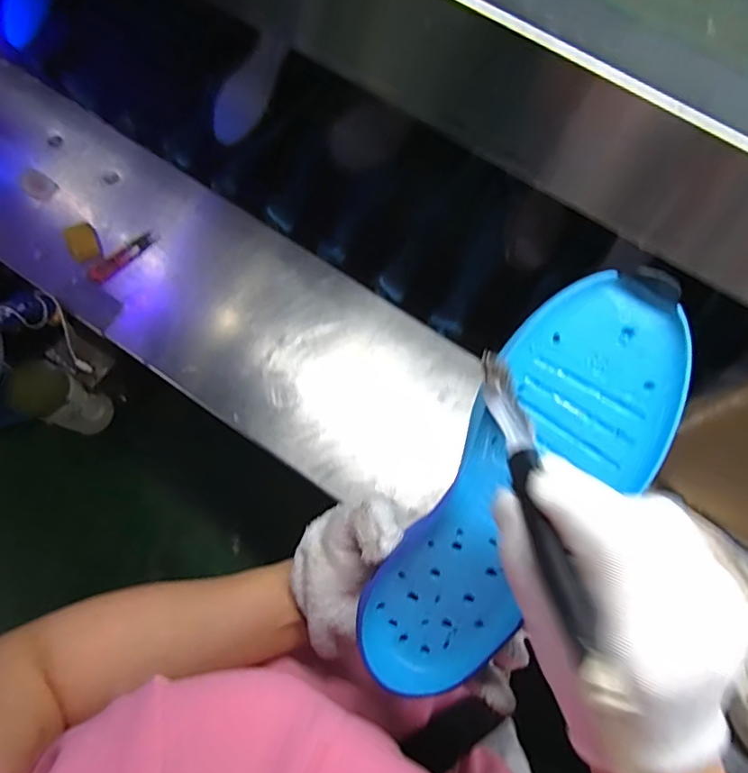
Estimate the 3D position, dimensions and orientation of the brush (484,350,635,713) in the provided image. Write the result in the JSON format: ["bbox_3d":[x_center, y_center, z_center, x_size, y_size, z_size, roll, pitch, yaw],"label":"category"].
[{"bbox_3d":[0.069,0.042,0.236,0.023,0.027,0.141,-2,42,0],"label":"brush"}]

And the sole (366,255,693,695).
[{"bbox_3d":[0.077,0.058,0.286,0.088,0.023,0.247,31,100,8],"label":"sole"}]

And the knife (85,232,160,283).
[{"bbox_3d":[-0.321,-0.167,0.693,0.098,0.007,0.019,-40,79,-9],"label":"knife"}]

